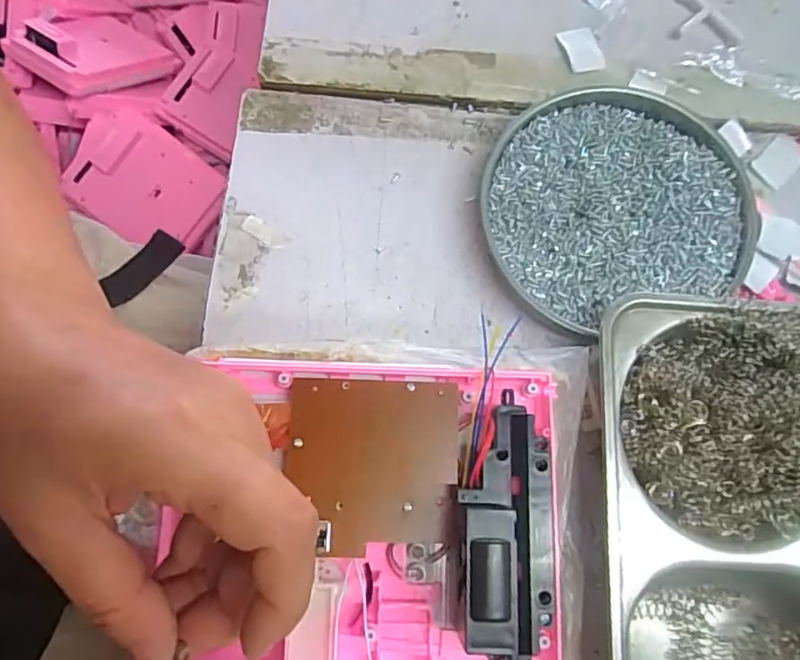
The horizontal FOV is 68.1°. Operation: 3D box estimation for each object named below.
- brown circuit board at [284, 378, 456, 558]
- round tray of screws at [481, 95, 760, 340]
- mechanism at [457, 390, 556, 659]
[{"bbox_3d":[-0.012,0.057,0.252,0.071,0.006,0.071,1,76,-1],"label":"brown circuit board"},{"bbox_3d":[0.110,-0.065,0.310,0.131,0.022,0.121,0,76,0],"label":"round tray of screws"},{"bbox_3d":[0.043,0.079,0.233,0.039,0.031,0.098,-1,76,-1],"label":"mechanism"}]

